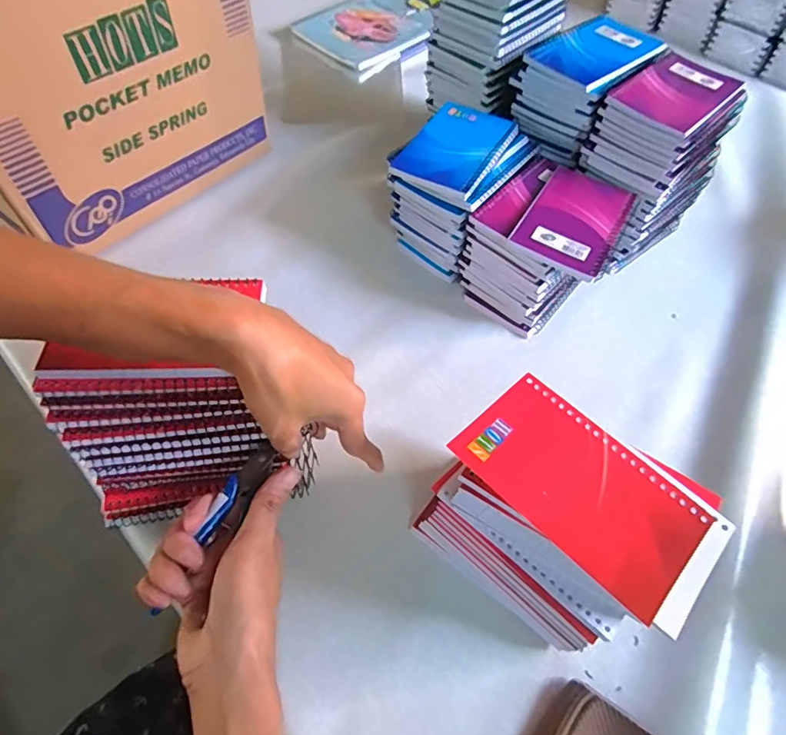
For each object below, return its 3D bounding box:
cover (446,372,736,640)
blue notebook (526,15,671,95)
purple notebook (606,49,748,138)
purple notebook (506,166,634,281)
[{"bbox_3d":[0.109,0.066,0.283,0.081,0.010,0.138,-37,66,-25],"label":"cover"},{"bbox_3d":[0.207,-0.324,0.519,0.130,0.013,0.086,-34,65,-24],"label":"blue notebook"},{"bbox_3d":[0.275,-0.267,0.487,0.084,0.011,0.129,39,62,20],"label":"purple notebook"},{"bbox_3d":[0.171,-0.139,0.471,0.082,0.012,0.131,29,59,14],"label":"purple notebook"}]

